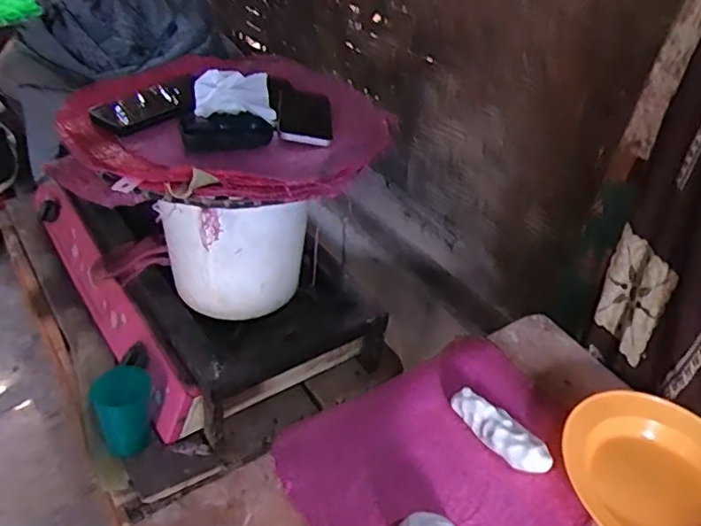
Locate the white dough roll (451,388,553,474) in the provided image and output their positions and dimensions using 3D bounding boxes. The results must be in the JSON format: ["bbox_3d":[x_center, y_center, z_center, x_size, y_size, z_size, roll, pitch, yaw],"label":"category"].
[{"bbox_3d":[0.166,0.190,0.658,0.035,0.040,0.122,-29,51,-36],"label":"white dough roll"}]

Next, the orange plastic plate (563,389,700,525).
[{"bbox_3d":[0.343,0.239,0.637,0.188,0.049,0.219,-15,43,-25],"label":"orange plastic plate"}]

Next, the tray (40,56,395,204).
[{"bbox_3d":[-0.167,-0.175,0.774,0.405,0.078,0.387,-16,44,-26],"label":"tray"}]

